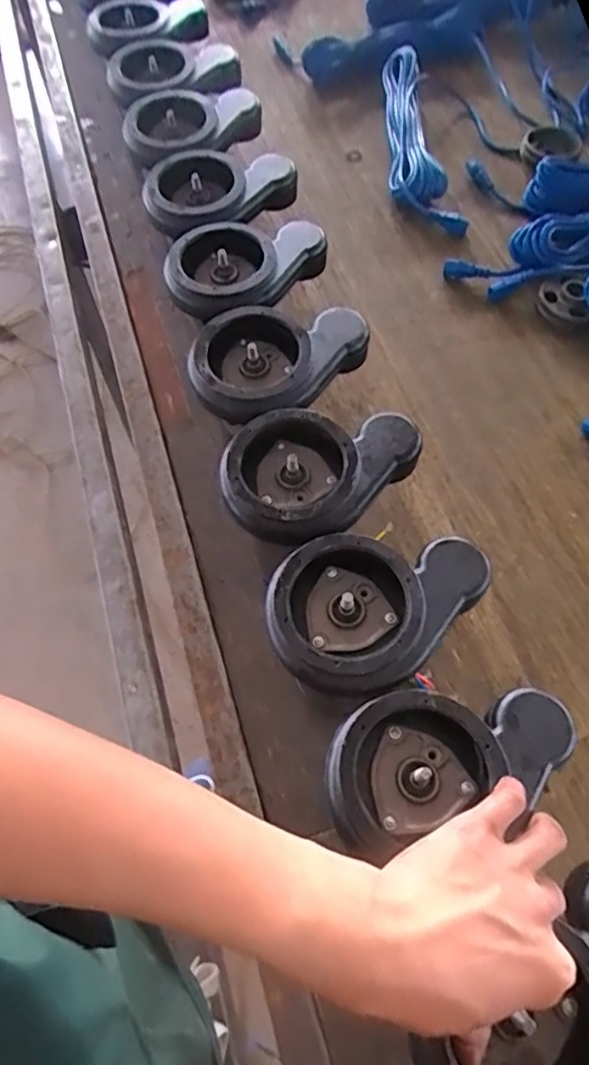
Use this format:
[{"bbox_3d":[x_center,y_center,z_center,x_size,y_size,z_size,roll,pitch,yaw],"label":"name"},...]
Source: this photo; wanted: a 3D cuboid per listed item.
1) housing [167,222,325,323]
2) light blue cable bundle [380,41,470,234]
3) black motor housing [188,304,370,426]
[{"bbox_3d":[-0.060,-0.284,0.631,0.128,0.038,0.158,38,67,17],"label":"housing"},{"bbox_3d":[0.188,-0.644,0.993,0.101,0.051,0.435,-4,62,-4],"label":"light blue cable bundle"},{"bbox_3d":[-0.018,-0.167,0.573,0.164,0.037,0.123,-38,69,-19],"label":"black motor housing"}]

